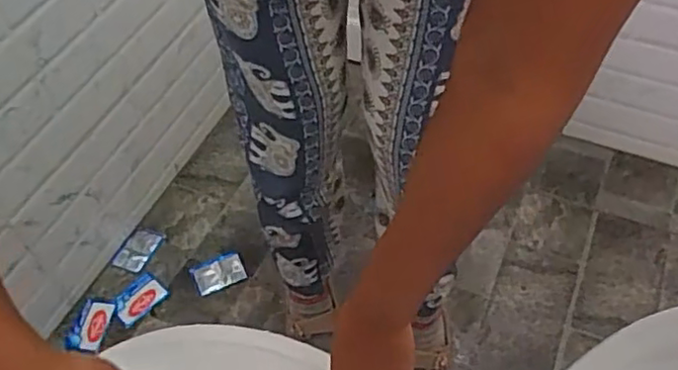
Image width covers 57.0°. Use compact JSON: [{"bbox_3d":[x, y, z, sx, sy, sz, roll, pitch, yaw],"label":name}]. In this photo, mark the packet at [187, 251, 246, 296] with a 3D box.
[{"bbox_3d":[-0.216,0.160,1.120,0.090,0.008,0.064,-20,53,-12],"label":"packet"}]

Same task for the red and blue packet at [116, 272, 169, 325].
[{"bbox_3d":[-0.351,0.199,1.092,0.061,0.010,0.087,34,60,26],"label":"red and blue packet"}]

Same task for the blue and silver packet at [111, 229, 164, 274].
[{"bbox_3d":[-0.374,0.119,1.157,0.056,0.011,0.094,15,54,15],"label":"blue and silver packet"}]

